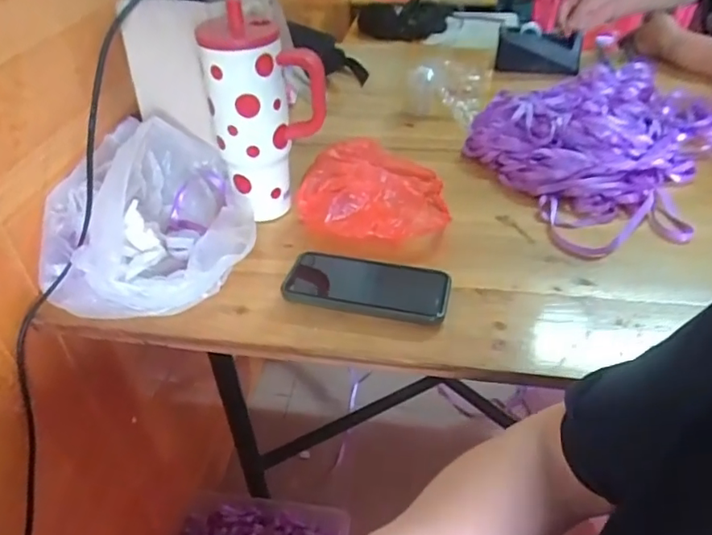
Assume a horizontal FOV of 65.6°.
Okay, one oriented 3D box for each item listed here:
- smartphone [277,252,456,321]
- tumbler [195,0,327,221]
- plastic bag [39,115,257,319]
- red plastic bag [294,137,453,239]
[{"bbox_3d":[0.011,0.017,0.559,0.161,0.014,0.082,9,35,12],"label":"smartphone"},{"bbox_3d":[-0.093,-0.155,0.604,0.108,0.209,0.086,25,47,28],"label":"tumbler"},{"bbox_3d":[-0.223,-0.063,0.603,0.210,0.112,0.292,-6,40,-5],"label":"plastic bag"},{"bbox_3d":[0.026,-0.102,0.677,0.175,0.054,0.184,5,40,8],"label":"red plastic bag"}]

